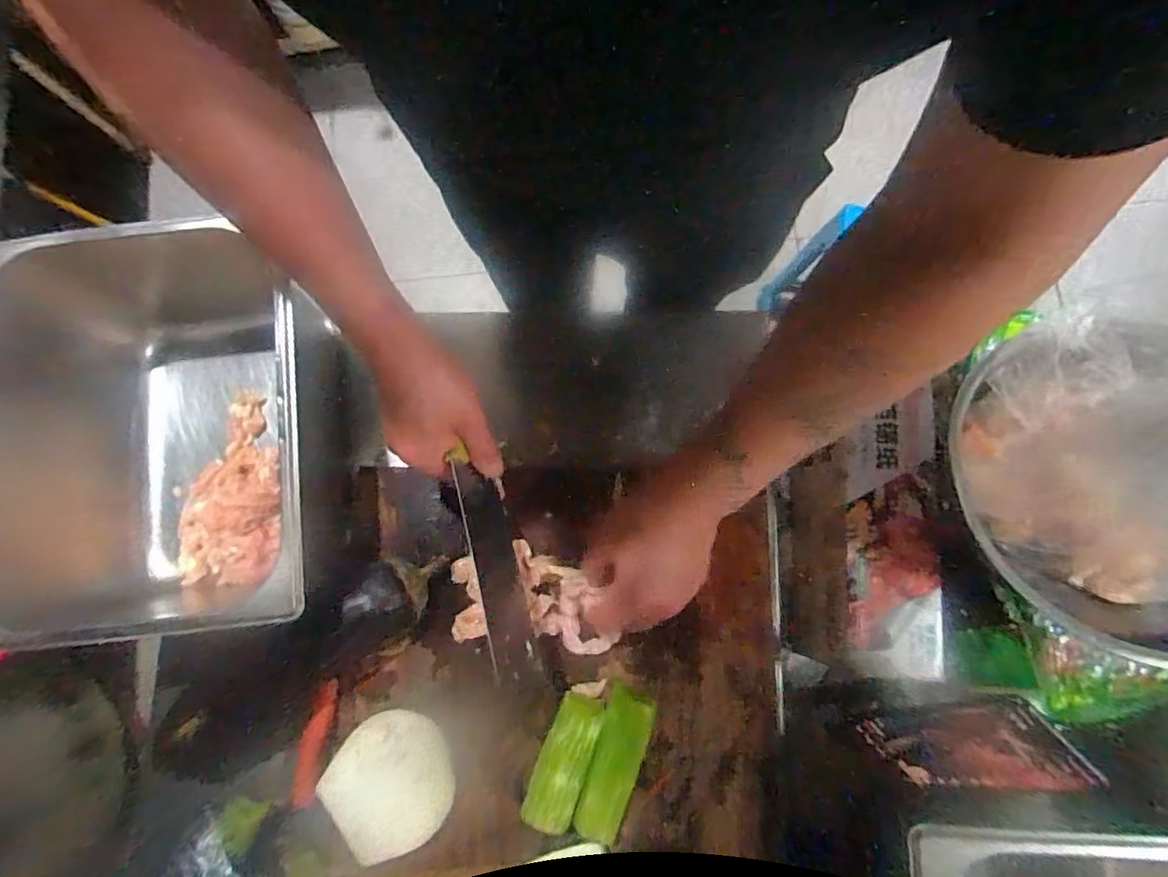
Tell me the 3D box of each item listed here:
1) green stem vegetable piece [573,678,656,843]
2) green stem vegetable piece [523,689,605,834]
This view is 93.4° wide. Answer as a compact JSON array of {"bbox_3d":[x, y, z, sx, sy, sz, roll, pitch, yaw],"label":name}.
[{"bbox_3d":[0.025,0.267,0.454,0.038,0.031,0.114,17,82,6],"label":"green stem vegetable piece"},{"bbox_3d":[-0.016,0.262,0.456,0.044,0.041,0.101,18,82,6],"label":"green stem vegetable piece"}]

